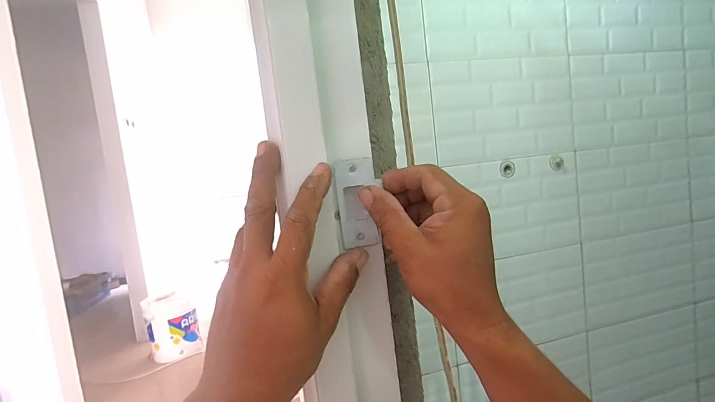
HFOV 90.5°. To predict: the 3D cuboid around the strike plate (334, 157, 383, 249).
[{"bbox_3d":[0.001,0.002,0.283,0.034,0.070,0.004,-8,7,-15],"label":"strike plate"}]

